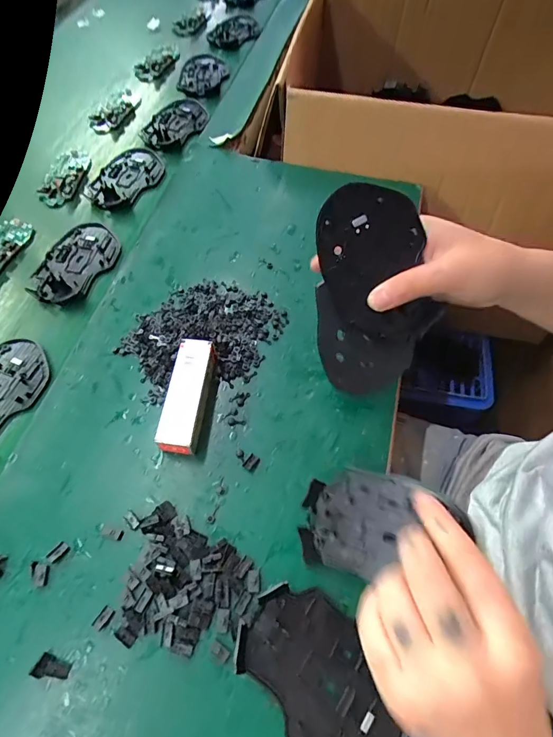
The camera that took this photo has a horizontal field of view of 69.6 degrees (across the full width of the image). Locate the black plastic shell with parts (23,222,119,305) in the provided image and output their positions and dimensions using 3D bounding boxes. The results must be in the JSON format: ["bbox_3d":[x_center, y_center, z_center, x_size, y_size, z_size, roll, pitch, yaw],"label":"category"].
[{"bbox_3d":[-0.216,-0.115,0.429,0.066,0.011,0.111,17,63,10],"label":"black plastic shell with parts"}]

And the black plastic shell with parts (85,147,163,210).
[{"bbox_3d":[-0.189,-0.240,0.497,0.072,0.013,0.109,25,64,14],"label":"black plastic shell with parts"}]

